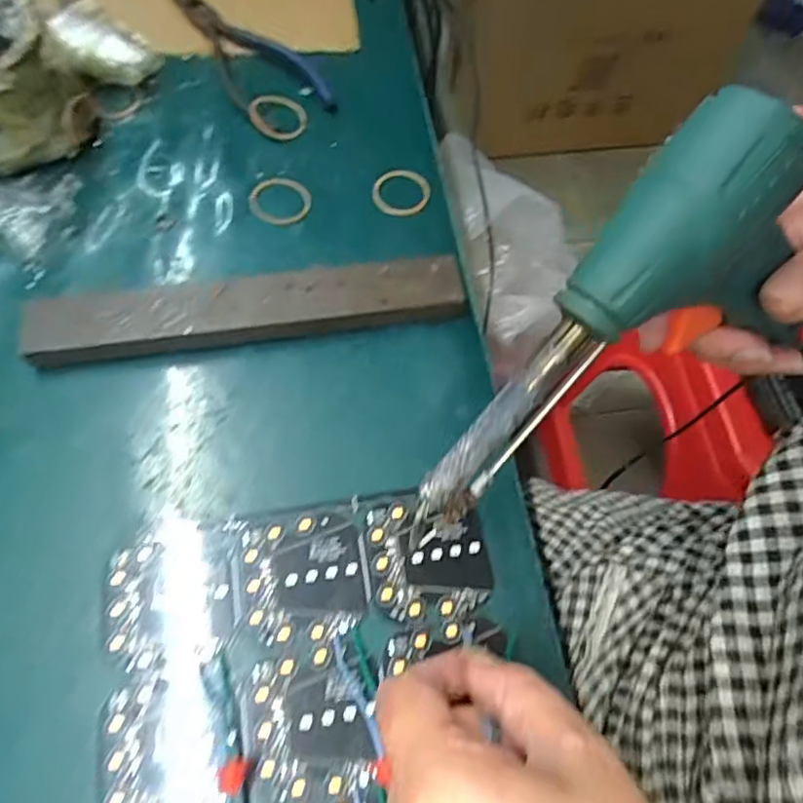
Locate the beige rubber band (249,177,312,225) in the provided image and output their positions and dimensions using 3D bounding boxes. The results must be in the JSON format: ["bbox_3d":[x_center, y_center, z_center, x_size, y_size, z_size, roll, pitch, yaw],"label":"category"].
[{"bbox_3d":[-0.068,-0.114,0.336,0.035,0.004,0.032,1,65,-3],"label":"beige rubber band"}]

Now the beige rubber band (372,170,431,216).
[{"bbox_3d":[0.000,-0.121,0.343,0.032,0.004,0.031,4,65,-2],"label":"beige rubber band"}]

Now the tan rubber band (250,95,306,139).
[{"bbox_3d":[-0.074,-0.171,0.356,0.033,0.006,0.033,2,65,-3],"label":"tan rubber band"}]

